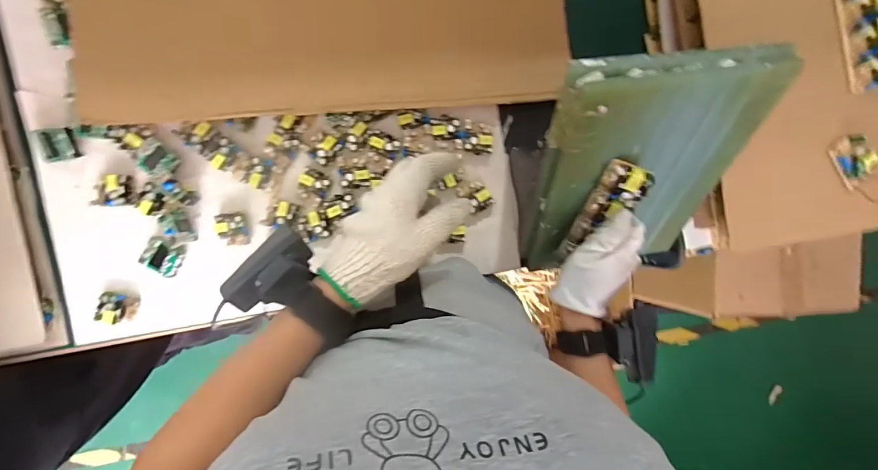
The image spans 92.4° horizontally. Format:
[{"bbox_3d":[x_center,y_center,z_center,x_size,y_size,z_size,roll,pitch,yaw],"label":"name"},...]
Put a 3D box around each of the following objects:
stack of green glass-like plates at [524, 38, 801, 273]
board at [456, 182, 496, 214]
[{"bbox_3d":[0.191,-0.052,0.407,0.184,0.025,0.247,-10,141,-5],"label":"stack of green glass-like plates"},{"bbox_3d":[0.045,-0.045,0.497,0.032,0.016,0.035,-33,99,-3],"label":"board"}]

